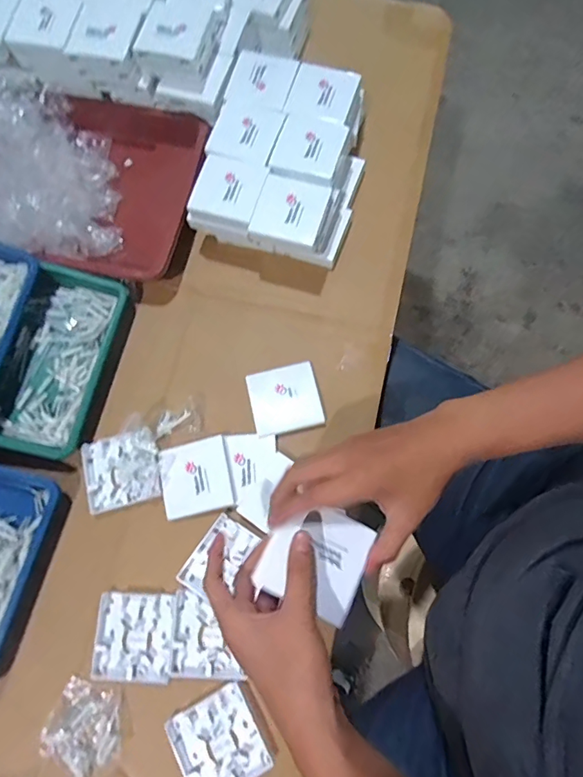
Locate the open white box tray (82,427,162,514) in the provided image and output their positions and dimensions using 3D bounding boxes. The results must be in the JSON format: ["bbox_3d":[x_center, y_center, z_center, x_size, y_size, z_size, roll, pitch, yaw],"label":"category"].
[{"bbox_3d":[-0.206,0.097,0.565,0.095,0.016,0.084,-16,75,2],"label":"open white box tray"}]

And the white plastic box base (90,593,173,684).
[{"bbox_3d":[-0.176,0.275,0.518,0.086,0.015,0.087,1,73,2],"label":"white plastic box base"}]

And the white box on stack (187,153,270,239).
[{"bbox_3d":[-0.081,-0.245,0.597,0.084,0.033,0.087,17,75,7],"label":"white box on stack"}]

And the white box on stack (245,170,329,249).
[{"bbox_3d":[-0.001,-0.221,0.574,0.083,0.017,0.082,17,75,7],"label":"white box on stack"}]

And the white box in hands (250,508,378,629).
[{"bbox_3d":[0.023,0.146,0.404,0.082,0.015,0.083,25,76,9],"label":"white box in hands"}]

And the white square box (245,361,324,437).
[{"bbox_3d":[-0.008,0.016,0.588,0.084,0.025,0.085,-13,73,-2],"label":"white square box"}]

